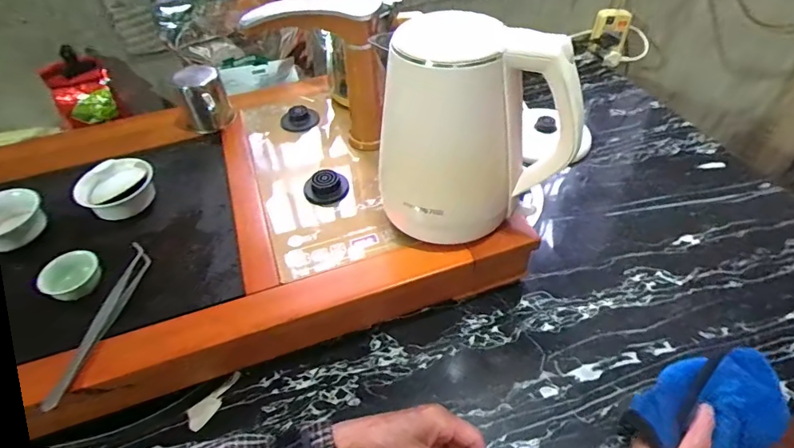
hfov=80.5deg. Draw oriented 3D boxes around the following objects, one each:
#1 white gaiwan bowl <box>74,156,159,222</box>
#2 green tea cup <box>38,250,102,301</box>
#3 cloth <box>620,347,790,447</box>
[{"bbox_3d":[-0.367,-0.049,0.613,0.091,0.049,0.086,-2,46,2],"label":"white gaiwan bowl"},{"bbox_3d":[-0.369,0.059,0.533,0.049,0.027,0.059,27,53,26],"label":"green tea cup"},{"bbox_3d":[0.290,0.173,0.433,0.141,0.048,0.090,-22,49,-17],"label":"cloth"}]

